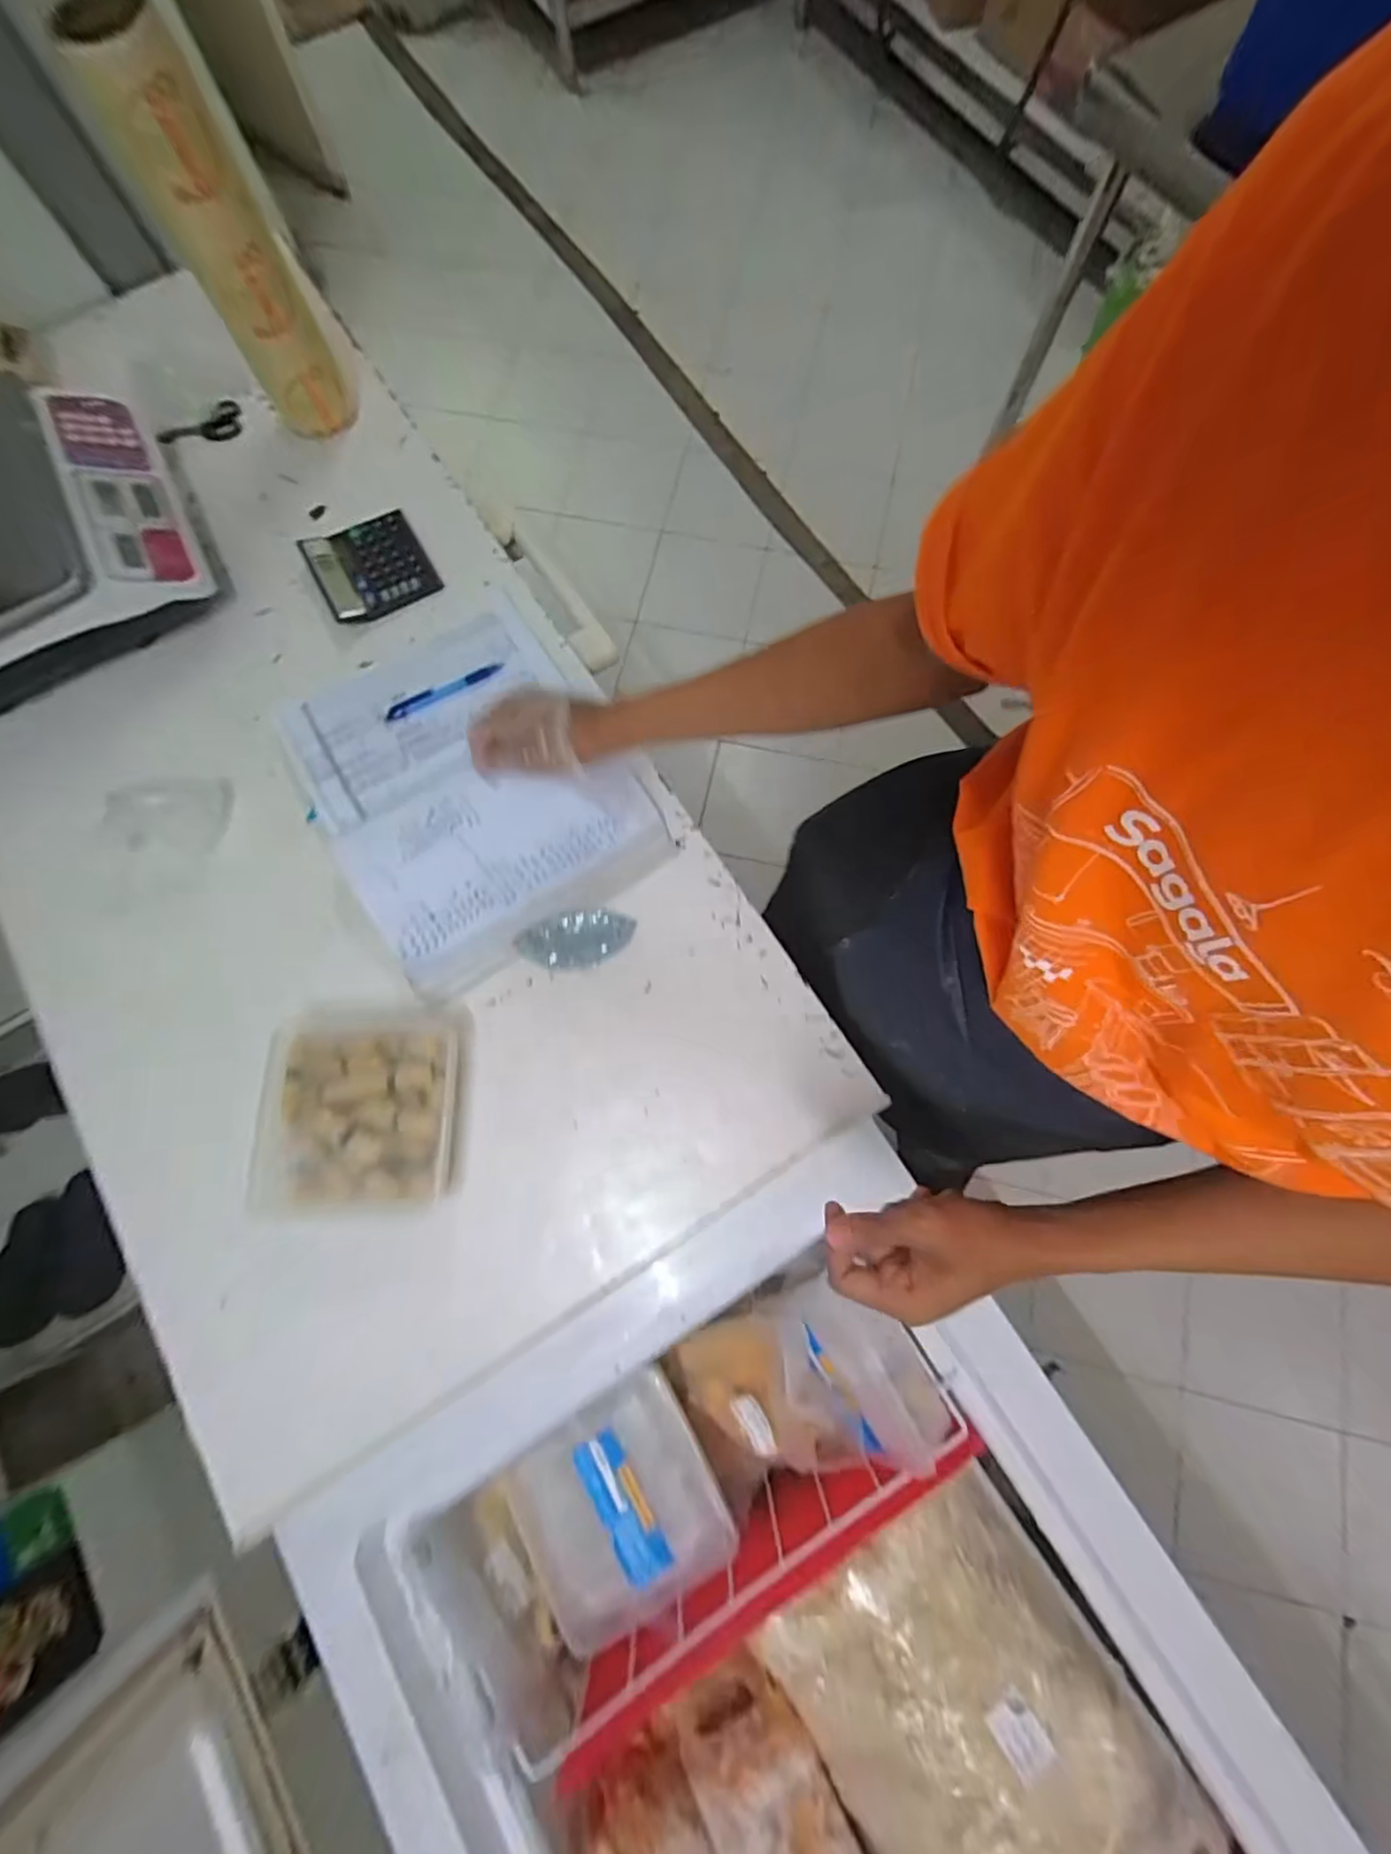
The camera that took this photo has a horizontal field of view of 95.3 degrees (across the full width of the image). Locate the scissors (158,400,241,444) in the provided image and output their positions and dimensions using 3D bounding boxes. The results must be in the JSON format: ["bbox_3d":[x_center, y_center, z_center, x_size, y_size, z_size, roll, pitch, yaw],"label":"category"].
[{"bbox_3d":[-0.620,-0.622,0.793,0.108,0.011,0.048,-23,77,-4],"label":"scissors"}]

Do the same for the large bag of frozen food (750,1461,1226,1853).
[{"bbox_3d":[0.273,0.766,0.597,0.271,0.081,0.386,-35,78,-7],"label":"large bag of frozen food"}]

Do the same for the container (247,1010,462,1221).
[{"bbox_3d":[-0.301,0.164,0.571,0.154,0.044,0.169,-3,76,1],"label":"container"}]

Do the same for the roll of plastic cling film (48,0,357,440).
[{"bbox_3d":[-0.455,-0.657,0.638,0.082,0.313,0.074,-35,78,-7],"label":"roll of plastic cling film"}]

